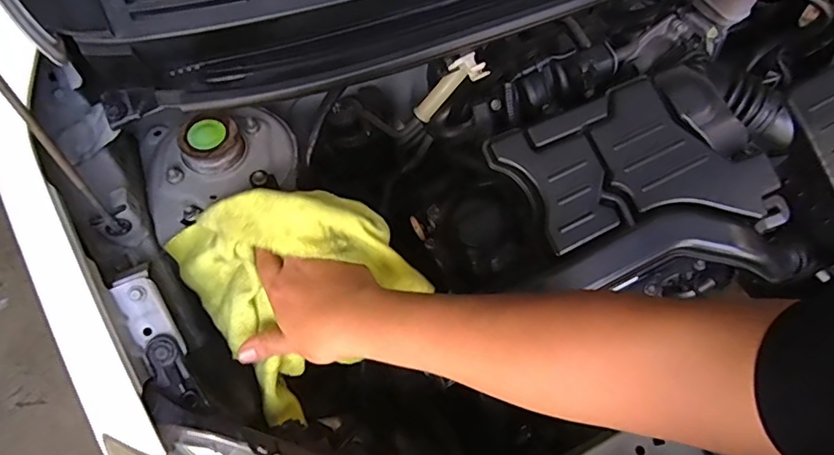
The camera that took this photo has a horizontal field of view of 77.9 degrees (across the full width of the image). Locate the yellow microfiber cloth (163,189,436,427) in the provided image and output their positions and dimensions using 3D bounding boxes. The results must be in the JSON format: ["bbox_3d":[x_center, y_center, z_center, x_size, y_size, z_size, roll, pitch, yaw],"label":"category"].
[{"bbox_3d":[-0.136,0.035,0.511,0.195,0.126,0.216,-42,71,-14],"label":"yellow microfiber cloth"}]

